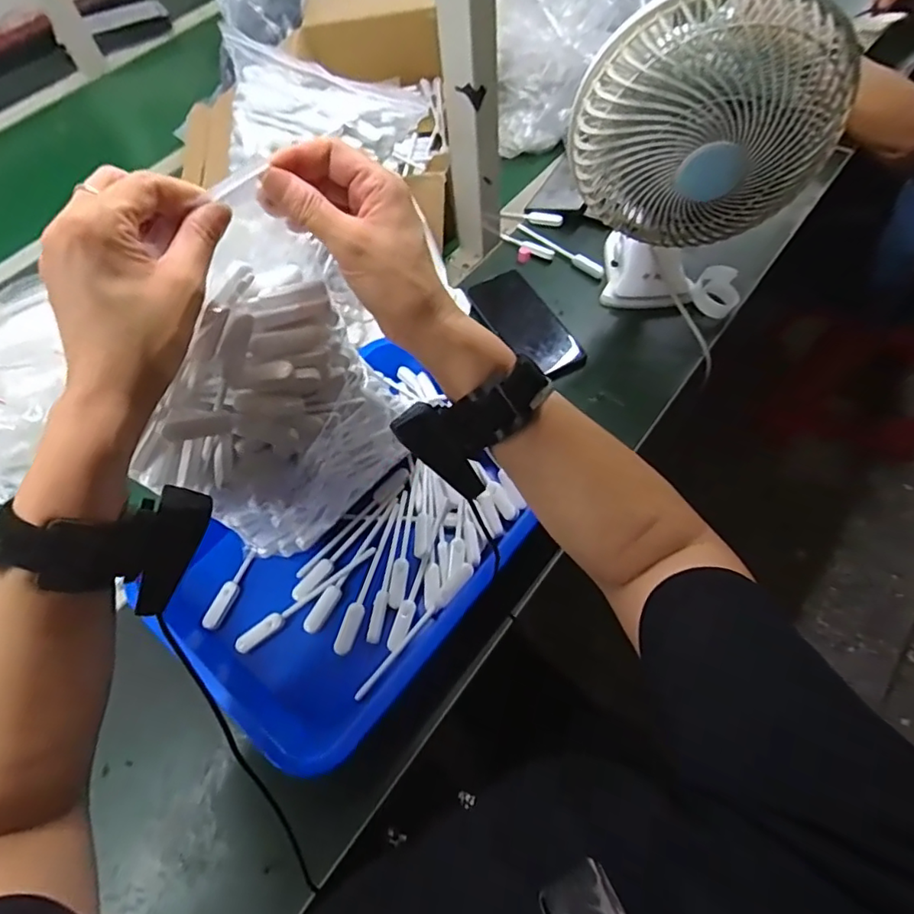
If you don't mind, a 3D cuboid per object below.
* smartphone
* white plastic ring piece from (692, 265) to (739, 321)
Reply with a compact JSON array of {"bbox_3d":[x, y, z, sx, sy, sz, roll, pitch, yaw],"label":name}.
[{"bbox_3d":[0.079,-0.159,0.668,0.071,0.012,0.170,-27,62,-11],"label":"smartphone"},{"bbox_3d":[0.309,-0.194,0.668,0.051,0.025,0.067,31,67,20],"label":"white plastic ring piece"}]

